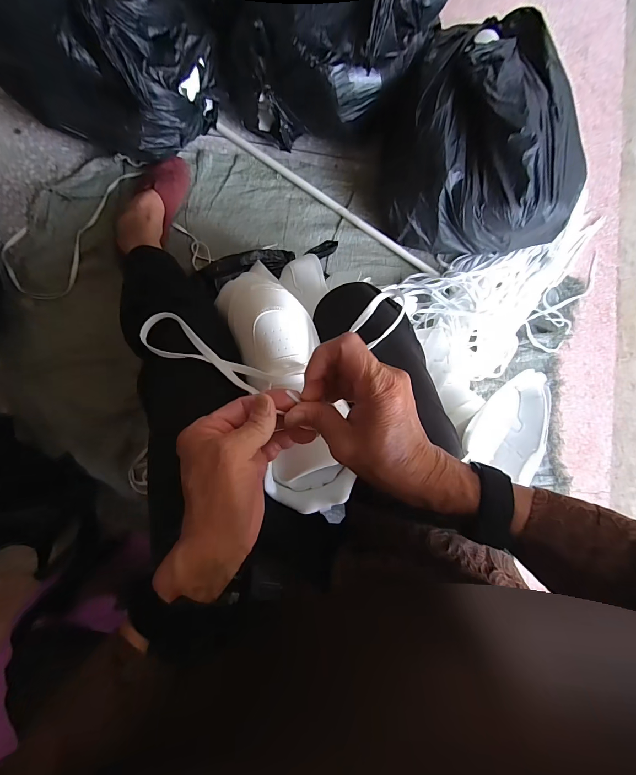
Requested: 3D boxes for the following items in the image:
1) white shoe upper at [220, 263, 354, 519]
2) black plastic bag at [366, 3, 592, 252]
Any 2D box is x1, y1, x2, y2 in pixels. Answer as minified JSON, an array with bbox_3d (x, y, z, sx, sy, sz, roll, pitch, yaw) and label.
[{"bbox_3d":[-0.034,0.000,0.387,0.093,0.062,0.262,-15,91,-6],"label":"white shoe upper"},{"bbox_3d":[0.336,-0.502,0.737,0.395,0.261,0.367,2,88,-8],"label":"black plastic bag"}]

